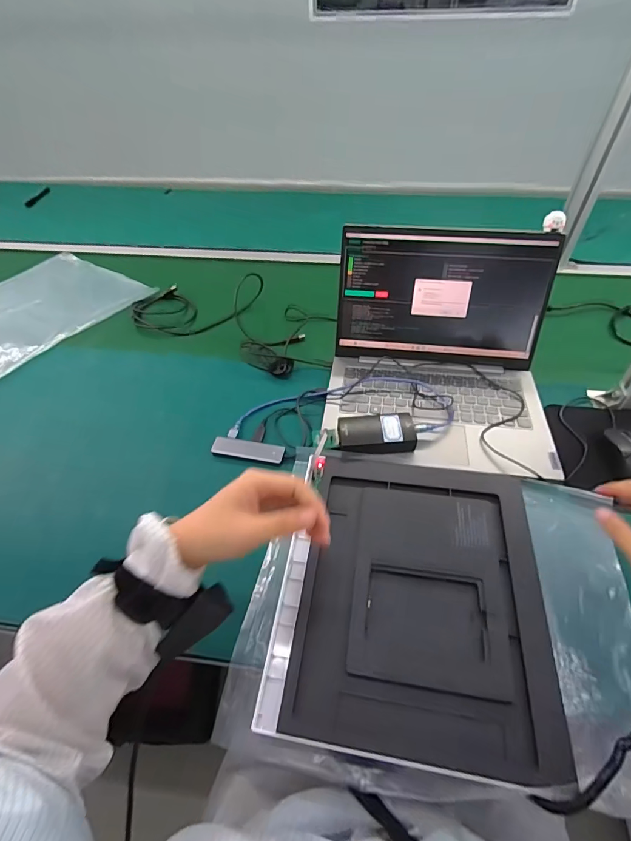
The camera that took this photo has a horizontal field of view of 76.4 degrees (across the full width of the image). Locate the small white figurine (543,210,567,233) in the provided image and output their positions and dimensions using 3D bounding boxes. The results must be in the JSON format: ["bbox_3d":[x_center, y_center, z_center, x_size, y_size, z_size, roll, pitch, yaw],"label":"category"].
[{"bbox_3d":[0.338,-0.281,0.567,0.028,0.023,0.018,22,54,20],"label":"small white figurine"}]

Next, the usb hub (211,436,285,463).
[{"bbox_3d":[-0.094,0.042,0.563,0.101,0.010,0.030,7,50,9],"label":"usb hub"}]

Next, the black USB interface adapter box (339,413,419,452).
[{"bbox_3d":[0.083,0.020,0.550,0.102,0.029,0.048,-2,49,1],"label":"black USB interface adapter box"}]

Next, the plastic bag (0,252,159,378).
[{"bbox_3d":[-0.617,-0.246,0.859,0.390,0.017,0.384,28,56,24],"label":"plastic bag"}]

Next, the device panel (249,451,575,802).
[{"bbox_3d":[0.100,0.174,0.428,0.264,0.013,0.294,6,50,8],"label":"device panel"}]

